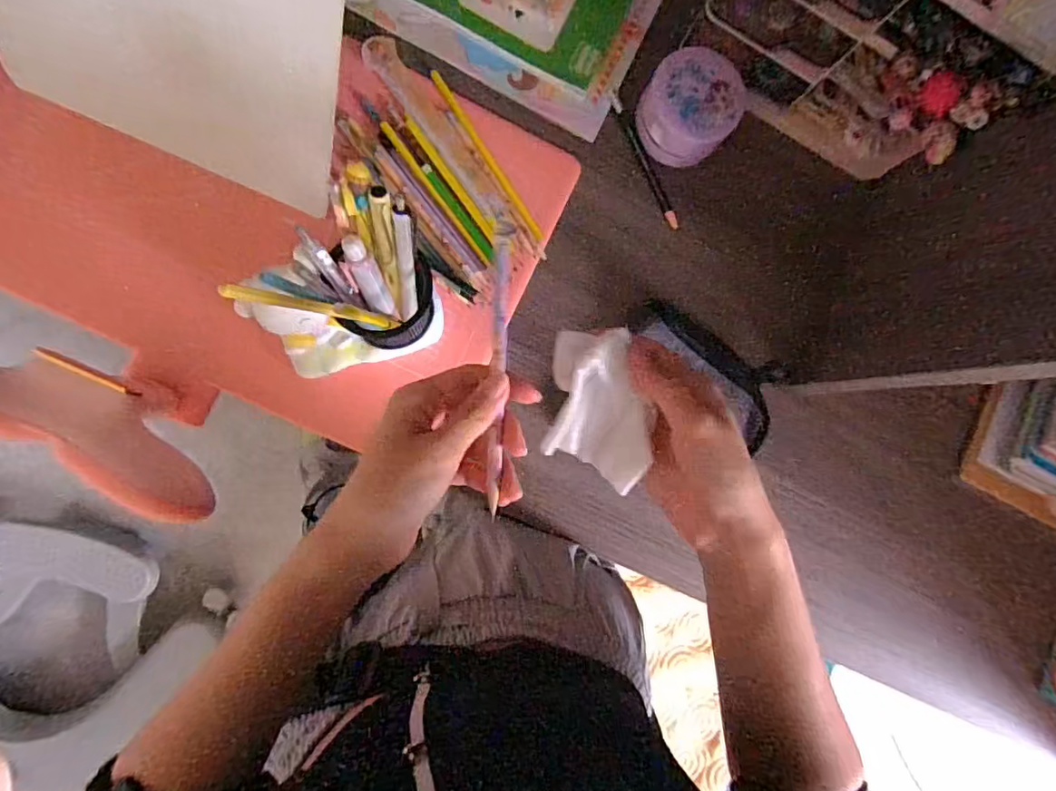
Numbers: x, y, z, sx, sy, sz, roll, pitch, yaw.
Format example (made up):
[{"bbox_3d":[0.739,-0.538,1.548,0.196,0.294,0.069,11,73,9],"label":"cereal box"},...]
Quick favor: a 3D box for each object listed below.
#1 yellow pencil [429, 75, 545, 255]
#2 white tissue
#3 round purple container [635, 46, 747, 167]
[{"bbox_3d":[-0.033,-0.206,0.499,0.011,0.009,0.187,-33,92,-8],"label":"yellow pencil"},{"bbox_3d":[0.037,0.009,0.311,0.053,0.026,0.087,-9,89,-8],"label":"white tissue"},{"bbox_3d":[0.146,-0.259,0.509,0.084,0.063,0.082,0,88,-8],"label":"round purple container"}]

